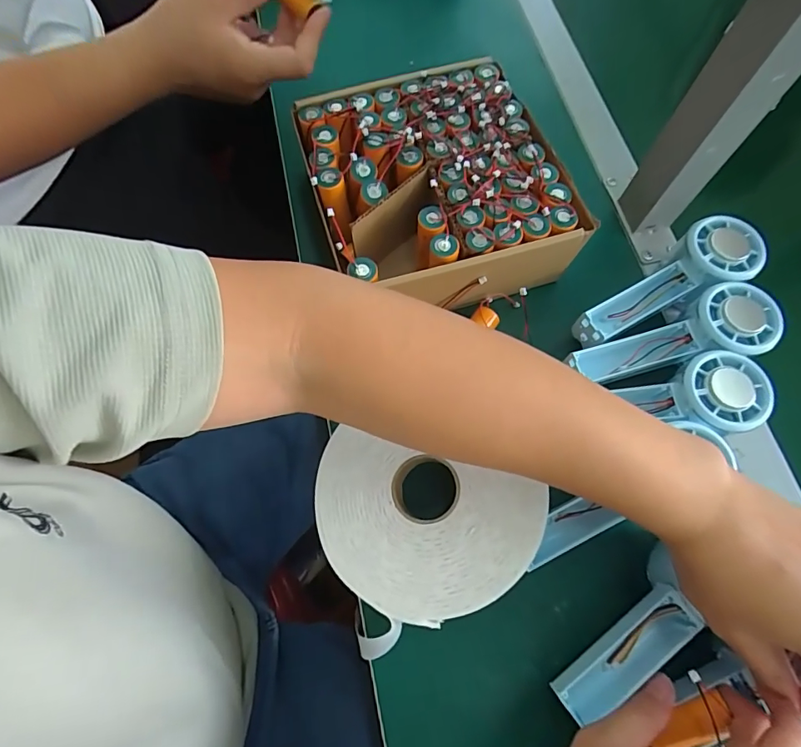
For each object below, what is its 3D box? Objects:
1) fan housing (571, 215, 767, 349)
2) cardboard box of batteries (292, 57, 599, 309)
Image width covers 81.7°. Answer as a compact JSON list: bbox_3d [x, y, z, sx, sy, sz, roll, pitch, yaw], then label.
[{"bbox_3d":[0.206,-0.069,0.362,0.154,0.039,0.055,-31,72,5],"label":"fan housing"},{"bbox_3d":[0.024,-0.149,0.389,0.188,0.074,0.205,-22,71,-7],"label":"cardboard box of batteries"}]

